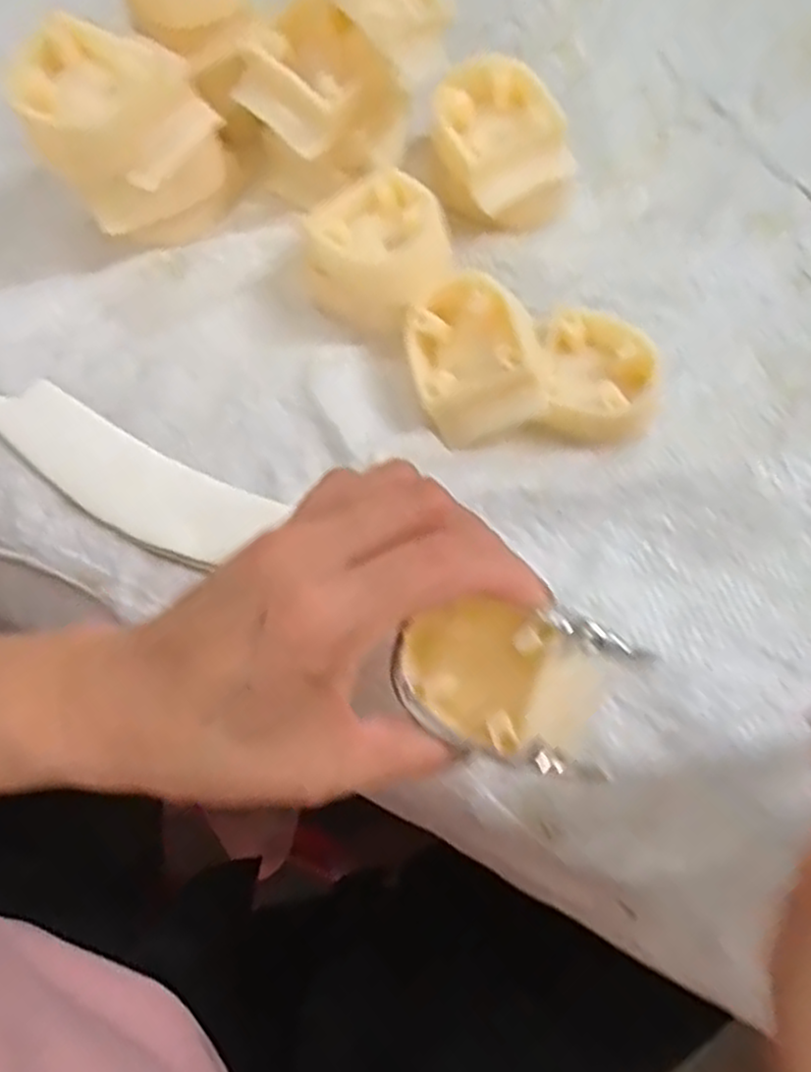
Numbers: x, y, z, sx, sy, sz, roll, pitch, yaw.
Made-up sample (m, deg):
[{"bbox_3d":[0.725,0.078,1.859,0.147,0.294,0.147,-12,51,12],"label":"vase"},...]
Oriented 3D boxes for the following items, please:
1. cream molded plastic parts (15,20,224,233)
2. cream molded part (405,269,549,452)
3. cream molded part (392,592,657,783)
[{"bbox_3d":[-0.112,-0.161,0.314,0.064,0.079,0.057,-28,74,-9],"label":"cream molded plastic parts"},{"bbox_3d":[0.028,-0.069,0.307,0.049,0.032,0.058,-14,73,-4],"label":"cream molded part"},{"bbox_3d":[0.030,0.043,0.232,0.065,0.022,0.044,20,73,6],"label":"cream molded part"}]

